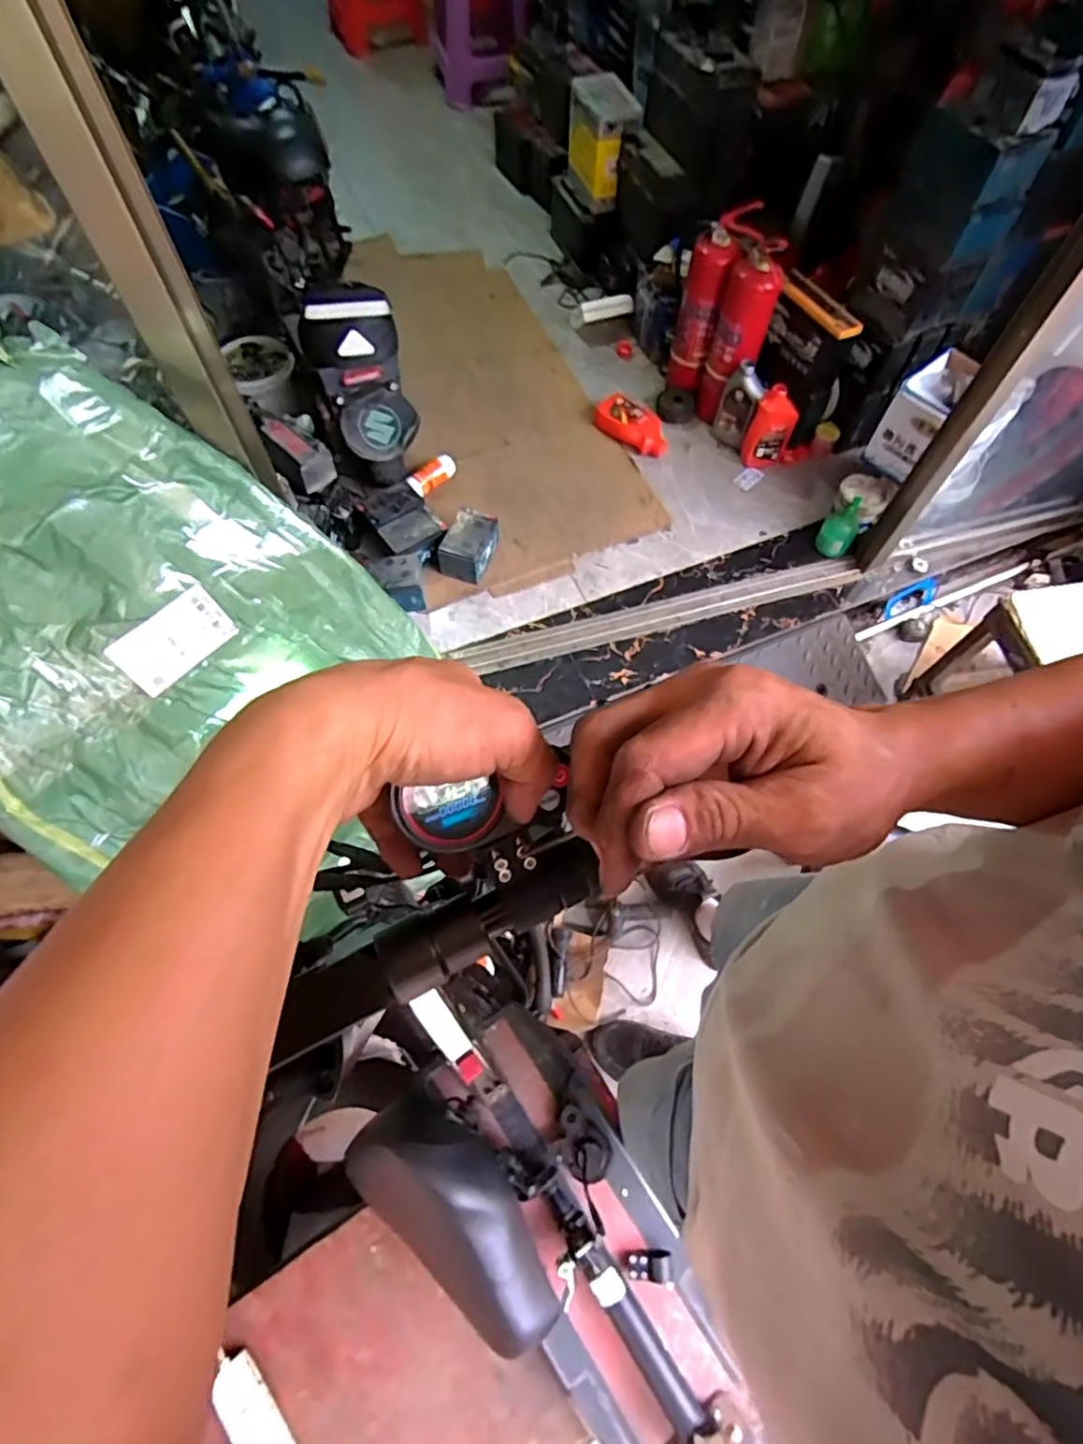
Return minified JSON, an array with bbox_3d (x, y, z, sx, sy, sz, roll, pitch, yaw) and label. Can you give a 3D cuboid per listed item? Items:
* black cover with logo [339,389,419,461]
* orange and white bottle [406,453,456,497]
[{"bbox_3d":[-0.385,-0.702,1.553,0.171,0.060,0.137,-30,98,-8],"label":"black cover with logo"},{"bbox_3d":[-0.289,-0.644,1.717,0.065,0.052,0.158,37,69,16],"label":"orange and white bottle"}]

